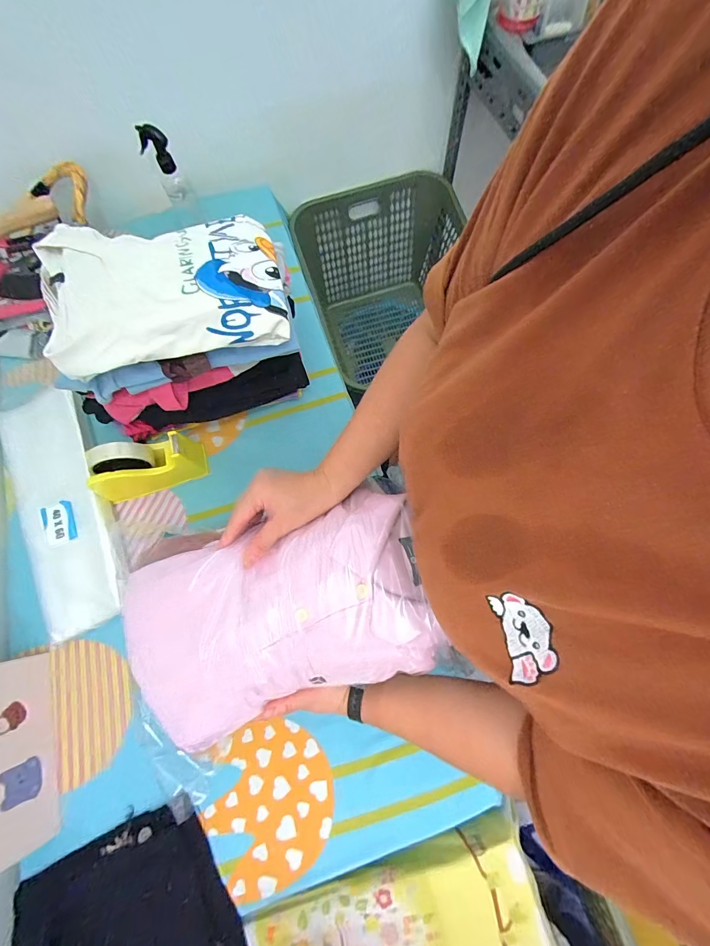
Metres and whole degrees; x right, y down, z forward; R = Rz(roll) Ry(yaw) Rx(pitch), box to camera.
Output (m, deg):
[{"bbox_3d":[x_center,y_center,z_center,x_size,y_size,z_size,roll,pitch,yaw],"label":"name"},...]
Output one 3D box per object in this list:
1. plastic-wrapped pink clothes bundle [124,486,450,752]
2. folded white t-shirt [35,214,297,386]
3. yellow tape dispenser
[{"bbox_3d":[-0.083,0.143,0.383,0.308,0.074,0.198,-14,72,-2],"label":"plastic-wrapped pink clothes bundle"},{"bbox_3d":[-0.255,-0.253,0.493,0.301,0.065,0.208,-16,72,-3],"label":"folded white t-shirt"},{"bbox_3d":[-0.325,-0.017,0.564,0.159,0.087,0.063,-18,72,-4],"label":"yellow tape dispenser"}]

